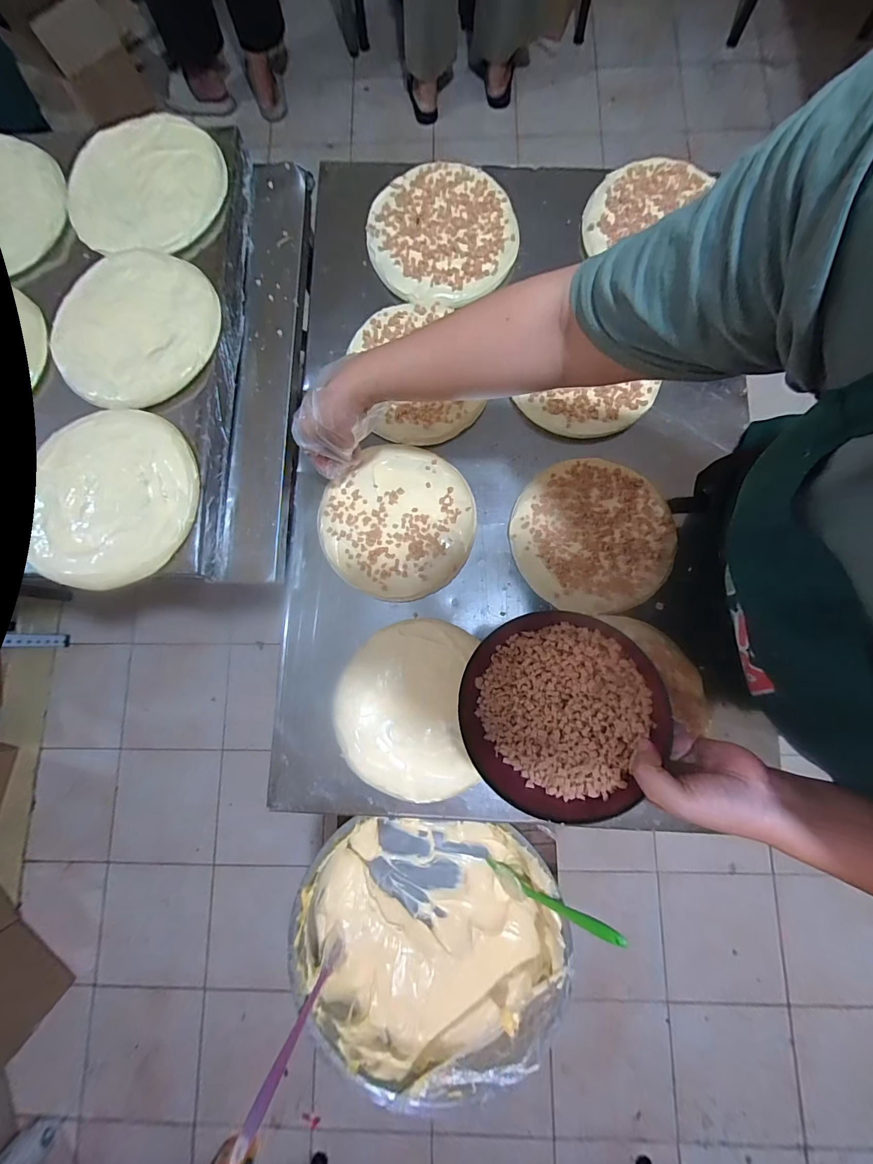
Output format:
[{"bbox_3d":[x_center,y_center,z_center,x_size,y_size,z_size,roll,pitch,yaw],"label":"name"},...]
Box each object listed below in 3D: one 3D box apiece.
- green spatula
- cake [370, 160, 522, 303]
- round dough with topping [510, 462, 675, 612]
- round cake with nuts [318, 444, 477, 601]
[{"bbox_3d":[0.154,0.448,0.566,0.020,0.261,0.049,-9,76,-29],"label":"green spatula"},{"bbox_3d":[0.009,-0.478,0.560,0.198,0.012,0.188,0,89,0],"label":"cake"},{"bbox_3d":[0.194,-0.058,0.511,0.192,0.030,0.186,0,78,1],"label":"round dough with topping"},{"bbox_3d":[-0.049,-0.078,0.520,0.187,0.028,0.194,0,78,1],"label":"round cake with nuts"}]

